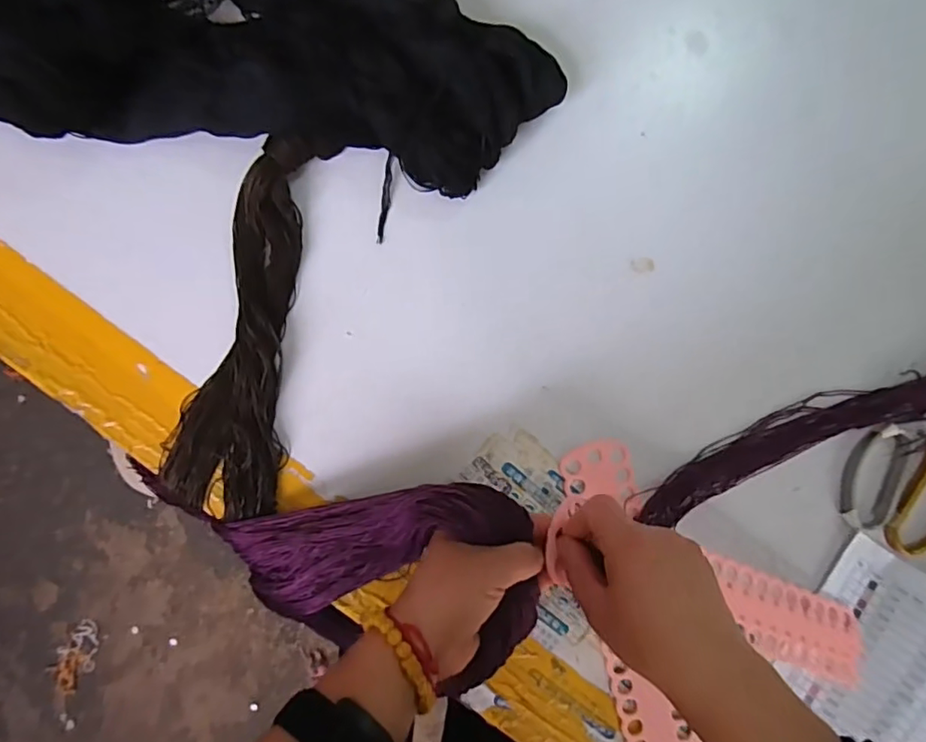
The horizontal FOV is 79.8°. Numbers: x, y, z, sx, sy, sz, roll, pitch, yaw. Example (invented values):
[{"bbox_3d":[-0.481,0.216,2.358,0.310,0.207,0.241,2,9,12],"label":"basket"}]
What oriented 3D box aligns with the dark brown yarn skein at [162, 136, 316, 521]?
[{"bbox_3d":[-0.152,-0.032,0.395,0.073,0.022,0.260,10,87,-6],"label":"dark brown yarn skein"}]

